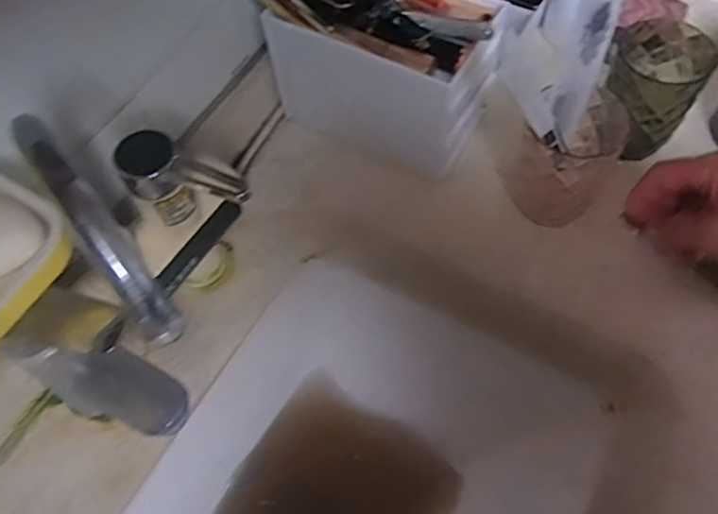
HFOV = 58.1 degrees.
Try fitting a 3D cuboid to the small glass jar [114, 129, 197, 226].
[{"bbox_3d":[-0.139,-0.054,0.448,0.038,0.056,0.040,-2,61,3],"label":"small glass jar"}]

